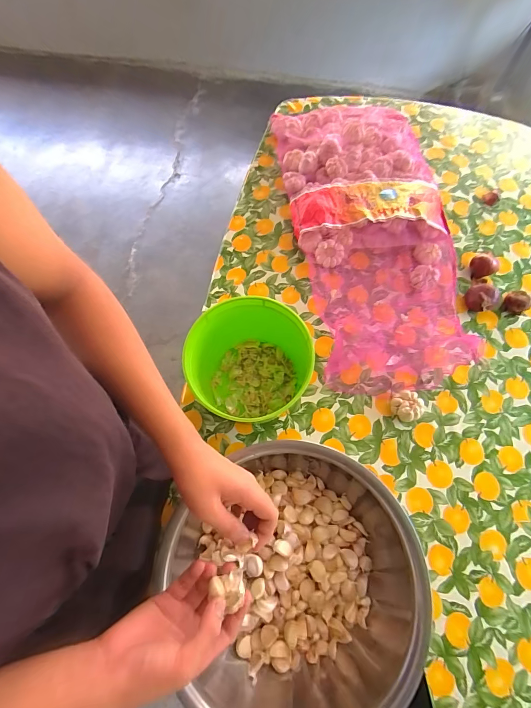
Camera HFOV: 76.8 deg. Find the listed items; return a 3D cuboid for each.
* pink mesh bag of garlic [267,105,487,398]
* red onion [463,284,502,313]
[{"bbox_3d":[0.237,-0.312,0.790,0.377,0.084,0.801,-2,69,-1],"label":"pink mesh bag of garlic"},{"bbox_3d":[0.480,-0.123,0.741,0.060,0.049,0.066,0,69,0],"label":"red onion"}]

